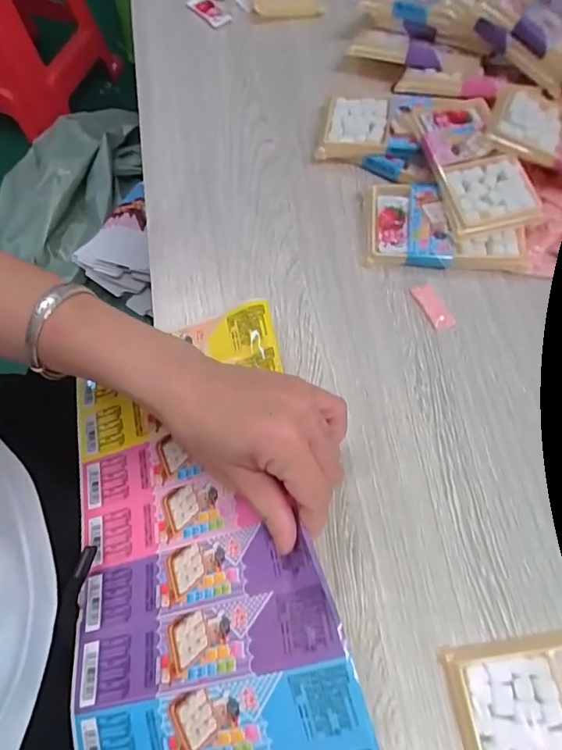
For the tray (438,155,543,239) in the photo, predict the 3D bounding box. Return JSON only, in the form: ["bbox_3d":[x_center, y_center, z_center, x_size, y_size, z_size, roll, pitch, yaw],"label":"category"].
[{"bbox_3d":[0.176,-0.152,0.399,0.074,0.015,0.068,-11,67,-4],"label":"tray"}]

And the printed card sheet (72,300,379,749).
[{"bbox_3d":[-0.056,0.114,0.306,0.169,0.024,0.317,-21,62,13],"label":"printed card sheet"}]

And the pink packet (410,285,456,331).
[{"bbox_3d":[0.127,-0.057,0.392,0.019,0.007,0.043,-28,69,-11],"label":"pink packet"}]

